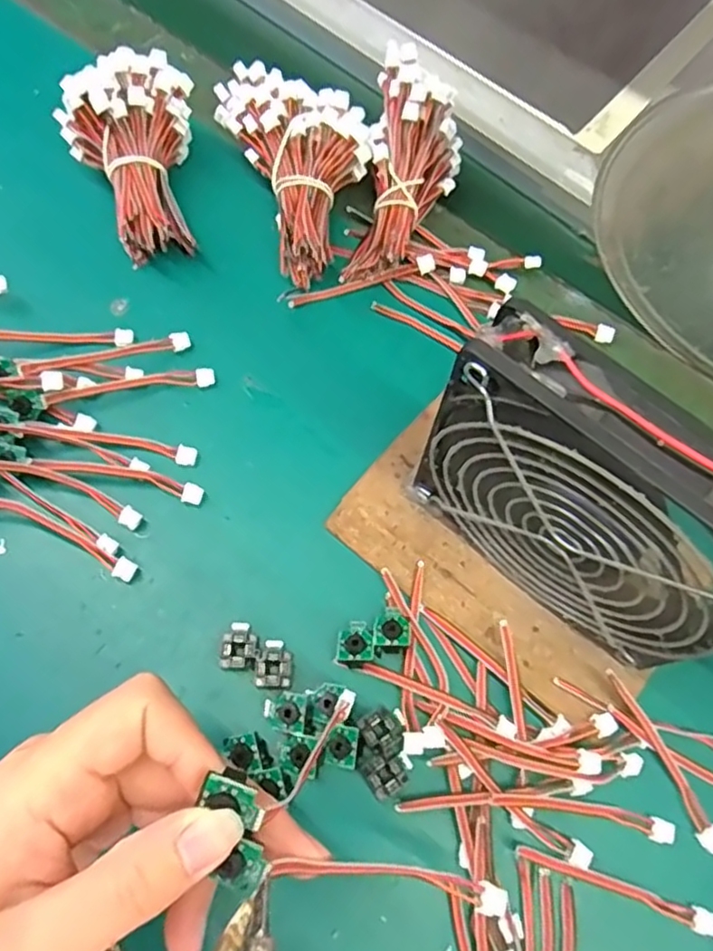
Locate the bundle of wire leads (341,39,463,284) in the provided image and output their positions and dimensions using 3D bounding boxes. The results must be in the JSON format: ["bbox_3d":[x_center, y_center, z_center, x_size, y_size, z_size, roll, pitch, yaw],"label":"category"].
[{"bbox_3d":[0.025,-0.153,0.347,0.045,0.034,0.116,16,92,4],"label":"bundle of wire leads"}]

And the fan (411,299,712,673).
[{"bbox_3d":[0.080,0.018,0.236,0.125,0.126,0.031,39,71,12],"label":"fan"}]

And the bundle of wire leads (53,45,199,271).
[{"bbox_3d":[-0.102,-0.158,0.337,0.066,0.054,0.094,-26,72,-12],"label":"bundle of wire leads"}]

